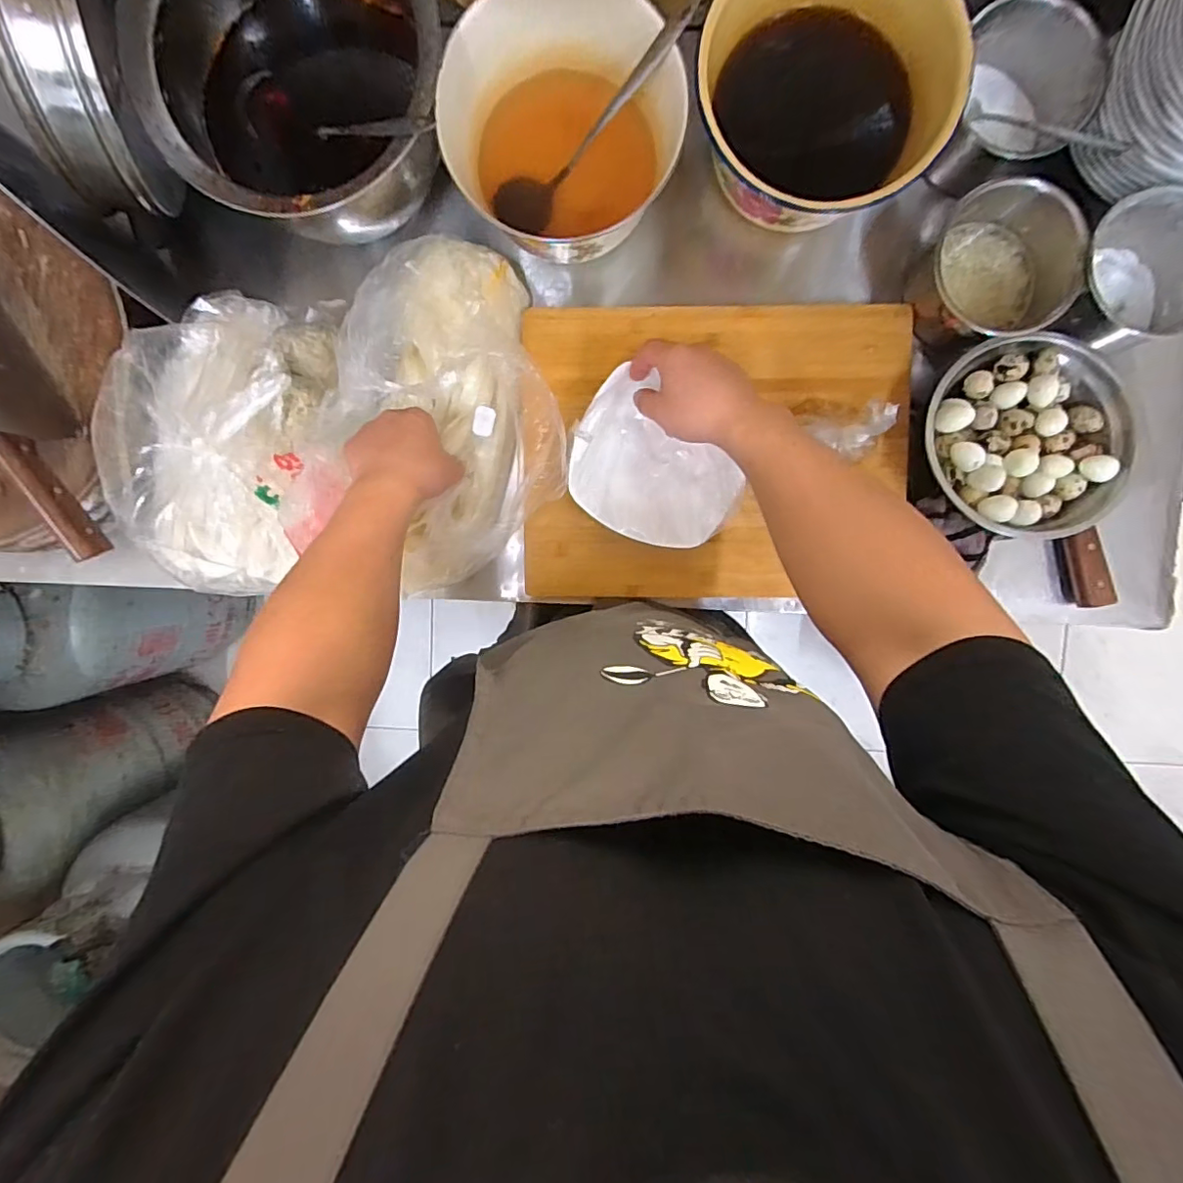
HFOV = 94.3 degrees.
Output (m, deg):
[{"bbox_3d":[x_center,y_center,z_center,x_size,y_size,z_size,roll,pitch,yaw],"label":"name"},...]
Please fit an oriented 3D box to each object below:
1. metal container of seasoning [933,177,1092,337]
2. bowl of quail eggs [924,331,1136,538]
[{"bbox_3d":[0.381,-0.304,0.511,0.126,0.079,0.114,8,95,0],"label":"metal container of seasoning"},{"bbox_3d":[0.416,-0.151,0.536,0.183,0.061,0.173,0,95,0],"label":"bowl of quail eggs"}]

